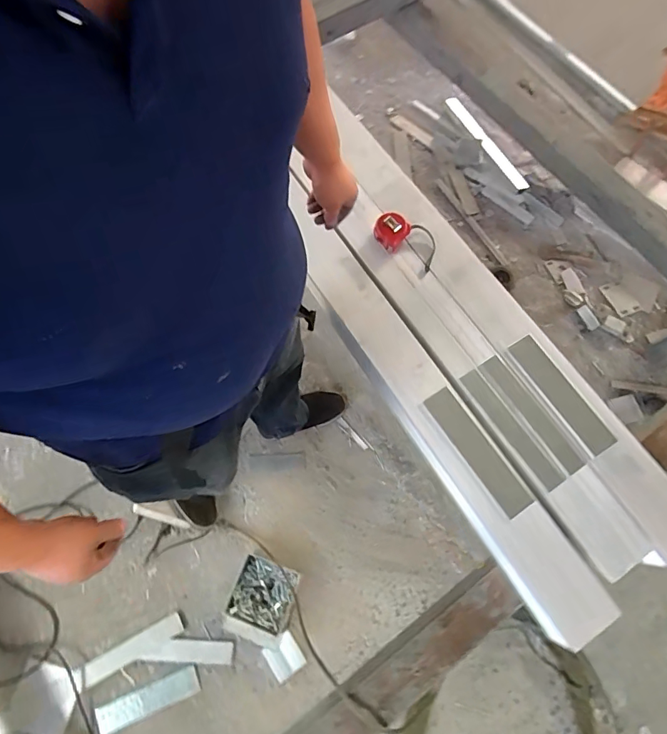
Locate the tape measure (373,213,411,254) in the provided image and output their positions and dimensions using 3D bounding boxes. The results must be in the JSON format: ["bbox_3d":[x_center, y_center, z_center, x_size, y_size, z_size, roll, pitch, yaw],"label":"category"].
[{"bbox_3d":[0.113,-0.273,0.916,0.066,0.043,0.071,42,75,12],"label":"tape measure"}]

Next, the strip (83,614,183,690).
[{"bbox_3d":[-0.511,0.715,1.152,0.256,0.005,0.054,-27,72,-13],"label":"strip"}]

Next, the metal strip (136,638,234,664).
[{"bbox_3d":[-0.378,0.738,1.178,0.229,0.011,0.053,4,71,0],"label":"metal strip"}]

